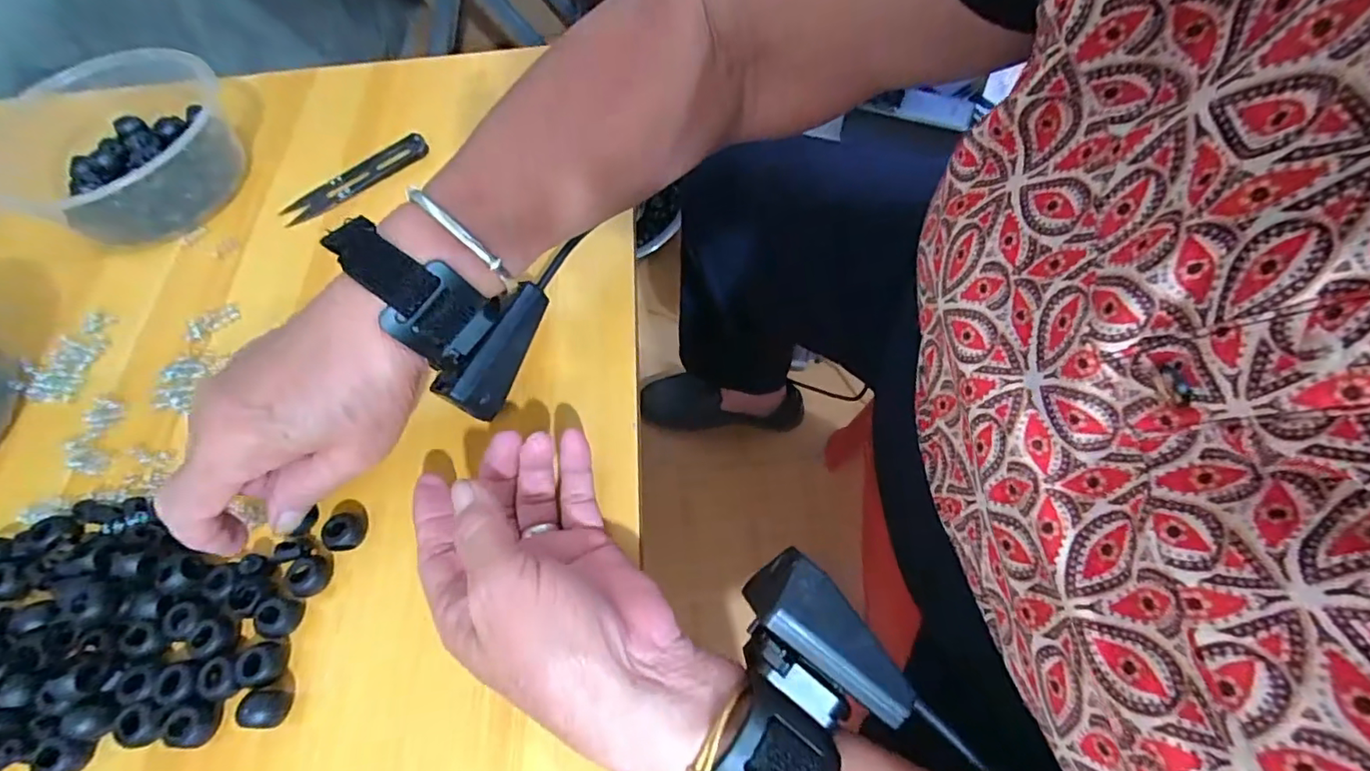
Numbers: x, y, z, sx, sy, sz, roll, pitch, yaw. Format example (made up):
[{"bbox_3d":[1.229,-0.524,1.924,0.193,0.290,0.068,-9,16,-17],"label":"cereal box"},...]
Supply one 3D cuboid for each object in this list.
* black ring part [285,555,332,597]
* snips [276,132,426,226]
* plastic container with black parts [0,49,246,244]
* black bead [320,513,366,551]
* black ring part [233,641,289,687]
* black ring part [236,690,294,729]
[{"bbox_3d":[-0.167,0.085,0.257,0.016,0.015,0.016,-21,62,-8],"label":"black ring part"},{"bbox_3d":[-0.217,-0.137,0.381,0.099,0.014,0.019,-31,64,-13],"label":"snips"},{"bbox_3d":[-0.366,-0.152,0.379,0.138,0.043,0.150,-40,66,-17],"label":"plastic container with black parts"},{"bbox_3d":[-0.156,0.068,0.265,0.013,0.017,0.017,16,64,12],"label":"black bead"},{"bbox_3d":[-0.176,0.116,0.241,0.015,0.014,0.016,-2,61,3],"label":"black ring part"},{"bbox_3d":[-0.168,0.130,0.232,0.014,0.017,0.014,-2,61,3],"label":"black ring part"}]

